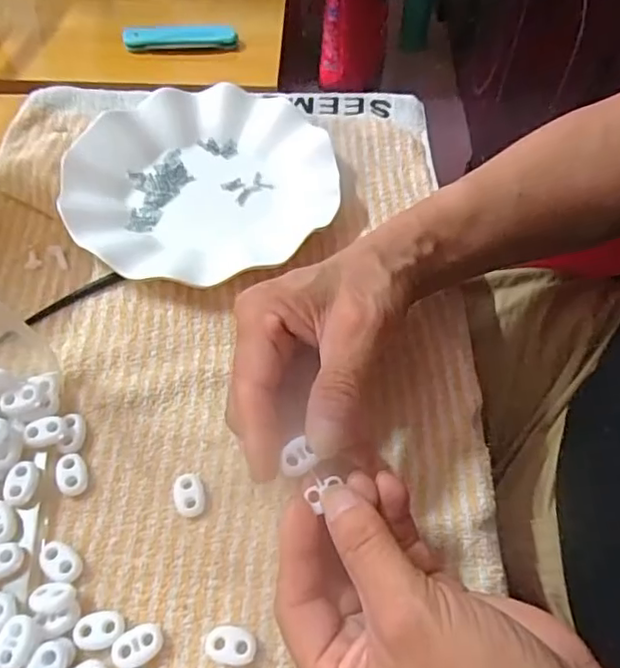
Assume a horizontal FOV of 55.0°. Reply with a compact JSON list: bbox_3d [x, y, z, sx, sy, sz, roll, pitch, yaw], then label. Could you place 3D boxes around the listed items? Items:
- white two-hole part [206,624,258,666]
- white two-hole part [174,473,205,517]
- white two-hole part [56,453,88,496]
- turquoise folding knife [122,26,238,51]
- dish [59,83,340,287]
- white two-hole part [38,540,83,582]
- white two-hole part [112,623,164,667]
[{"bbox_3d":[-0.036,0.140,0.269,0.023,0.007,0.015,9,58,4],"label":"white two-hole part"},{"bbox_3d":[-0.062,0.083,0.305,0.015,0.007,0.022,-12,59,-9],"label":"white two-hole part"},{"bbox_3d":[-0.124,0.073,0.311,0.015,0.007,0.022,-16,60,-11],"label":"white two-hole part"},{"bbox_3d":[-0.115,-0.262,0.526,0.097,0.014,0.015,-3,58,-3],"label":"turquoise folding knife"},{"bbox_3d":[-0.077,-0.111,0.416,0.178,0.024,0.167,1,58,-1],"label":"dish"},{"bbox_3d":[-0.120,0.111,0.287,0.022,0.007,0.015,33,63,18],"label":"white two-hole part"},{"bbox_3d":[-0.077,0.140,0.267,0.022,0.004,0.015,-20,61,-13],"label":"white two-hole part"}]

